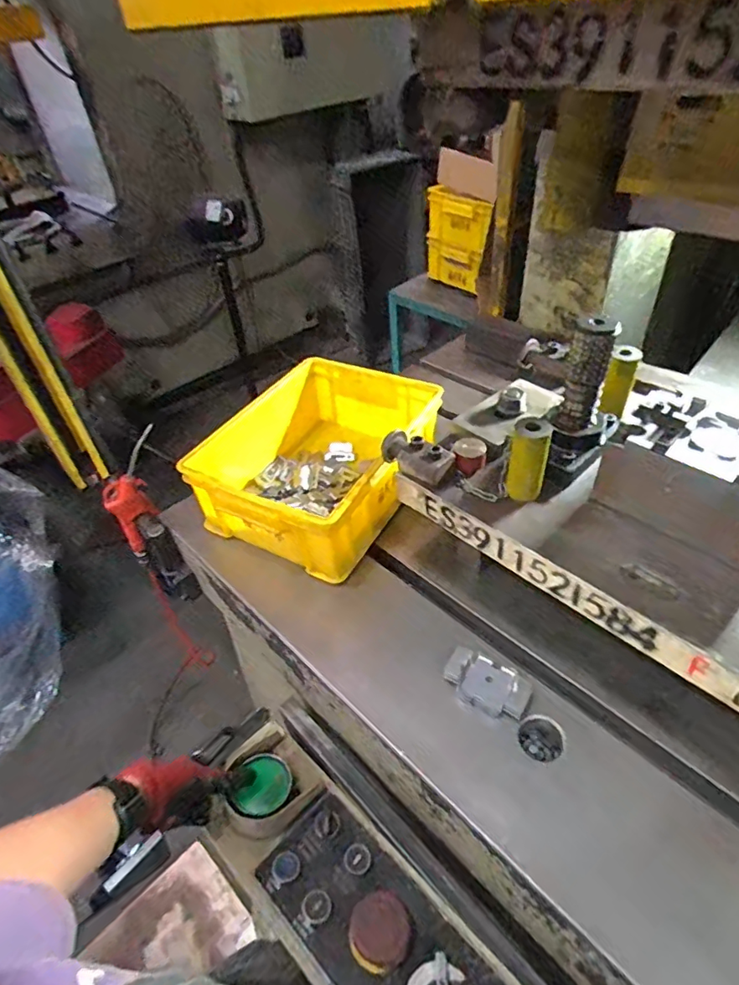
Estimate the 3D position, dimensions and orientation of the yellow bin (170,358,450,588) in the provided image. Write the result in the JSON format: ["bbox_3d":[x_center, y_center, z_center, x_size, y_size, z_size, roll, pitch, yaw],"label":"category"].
[{"bbox_3d":[-0.071,-0.053,0.829,0.267,0.130,0.342,17,47,23],"label":"yellow bin"}]

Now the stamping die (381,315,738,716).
[{"bbox_3d":[0.339,-0.015,0.556,0.308,0.198,0.623,-36,50,-29],"label":"stamping die"}]

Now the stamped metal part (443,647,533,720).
[{"bbox_3d":[0.129,0.211,0.587,0.090,0.009,0.053,26,62,21],"label":"stamped metal part"}]

